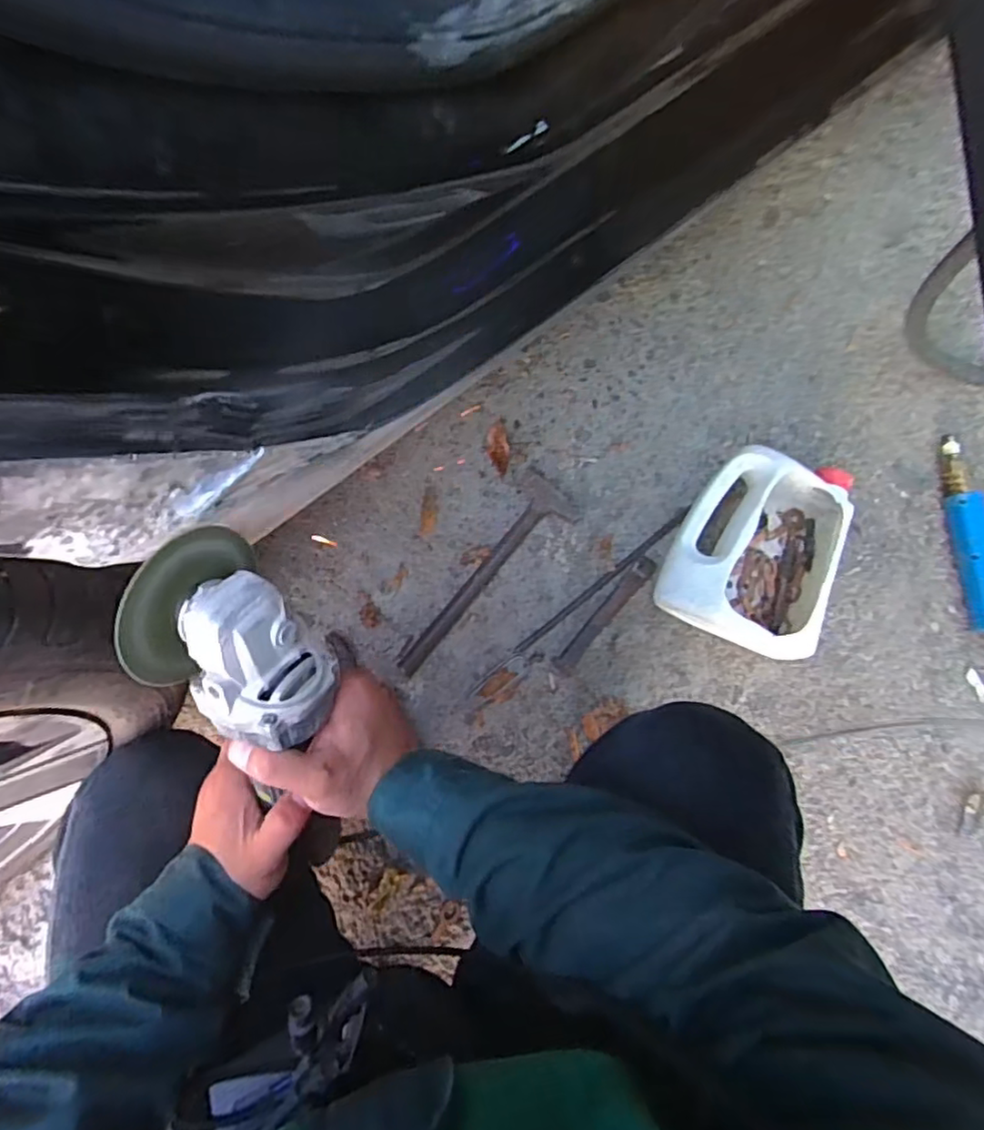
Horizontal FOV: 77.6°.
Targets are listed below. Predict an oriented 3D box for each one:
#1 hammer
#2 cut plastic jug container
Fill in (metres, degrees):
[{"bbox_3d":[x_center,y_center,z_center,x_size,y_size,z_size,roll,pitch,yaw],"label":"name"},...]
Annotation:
[{"bbox_3d":[-0.003,0.017,0.749,0.079,0.024,0.291,35,81,7],"label":"hammer"},{"bbox_3d":[0.316,-0.022,0.731,0.178,0.091,0.231,25,80,5],"label":"cut plastic jug container"}]

